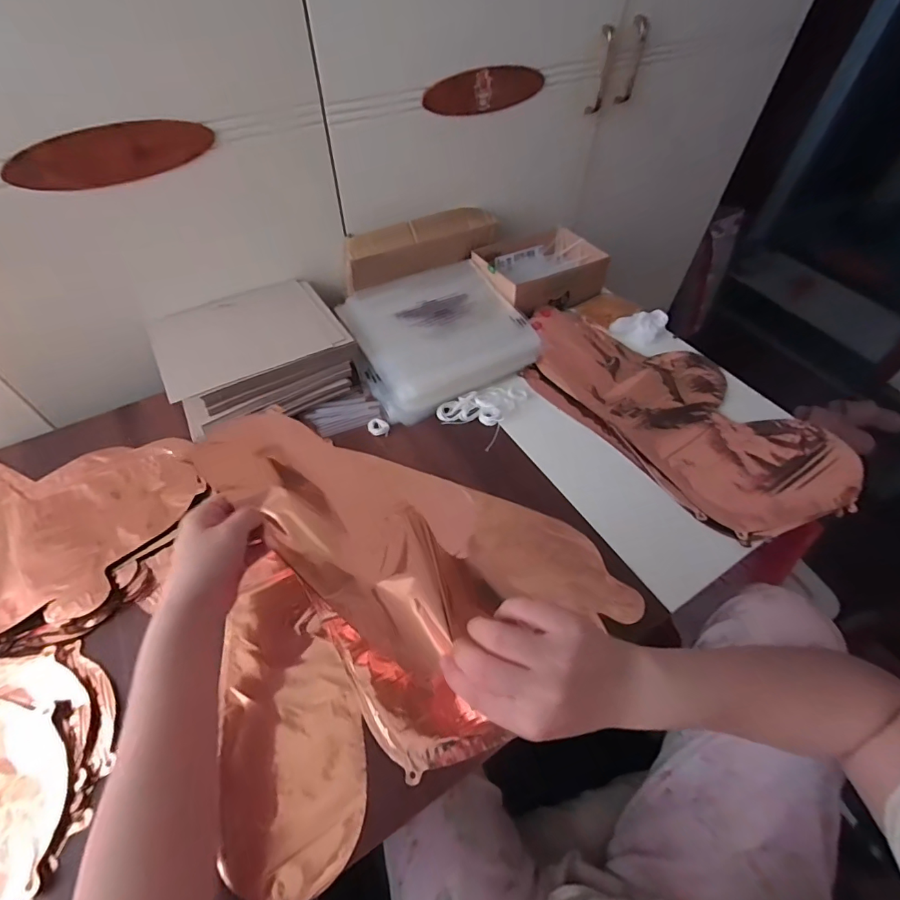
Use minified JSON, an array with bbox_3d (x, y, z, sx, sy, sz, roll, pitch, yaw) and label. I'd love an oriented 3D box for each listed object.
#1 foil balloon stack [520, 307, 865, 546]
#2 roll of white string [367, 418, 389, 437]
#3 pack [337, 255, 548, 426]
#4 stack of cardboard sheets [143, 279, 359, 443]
[{"bbox_3d":[0.301,-0.065,0.597,0.237,0.024,0.432,-35,62,-25],"label":"foil balloon stack"},{"bbox_3d":[-0.091,-0.030,0.571,0.027,0.008,0.023,9,53,5],"label":"roll of white string"},{"bbox_3d":[-0.022,-0.169,0.649,0.239,0.055,0.215,-26,58,-20],"label":"pack"},{"bbox_3d":[-0.254,-0.126,0.590,0.215,0.072,0.195,-27,58,-21],"label":"stack of cardboard sheets"}]

